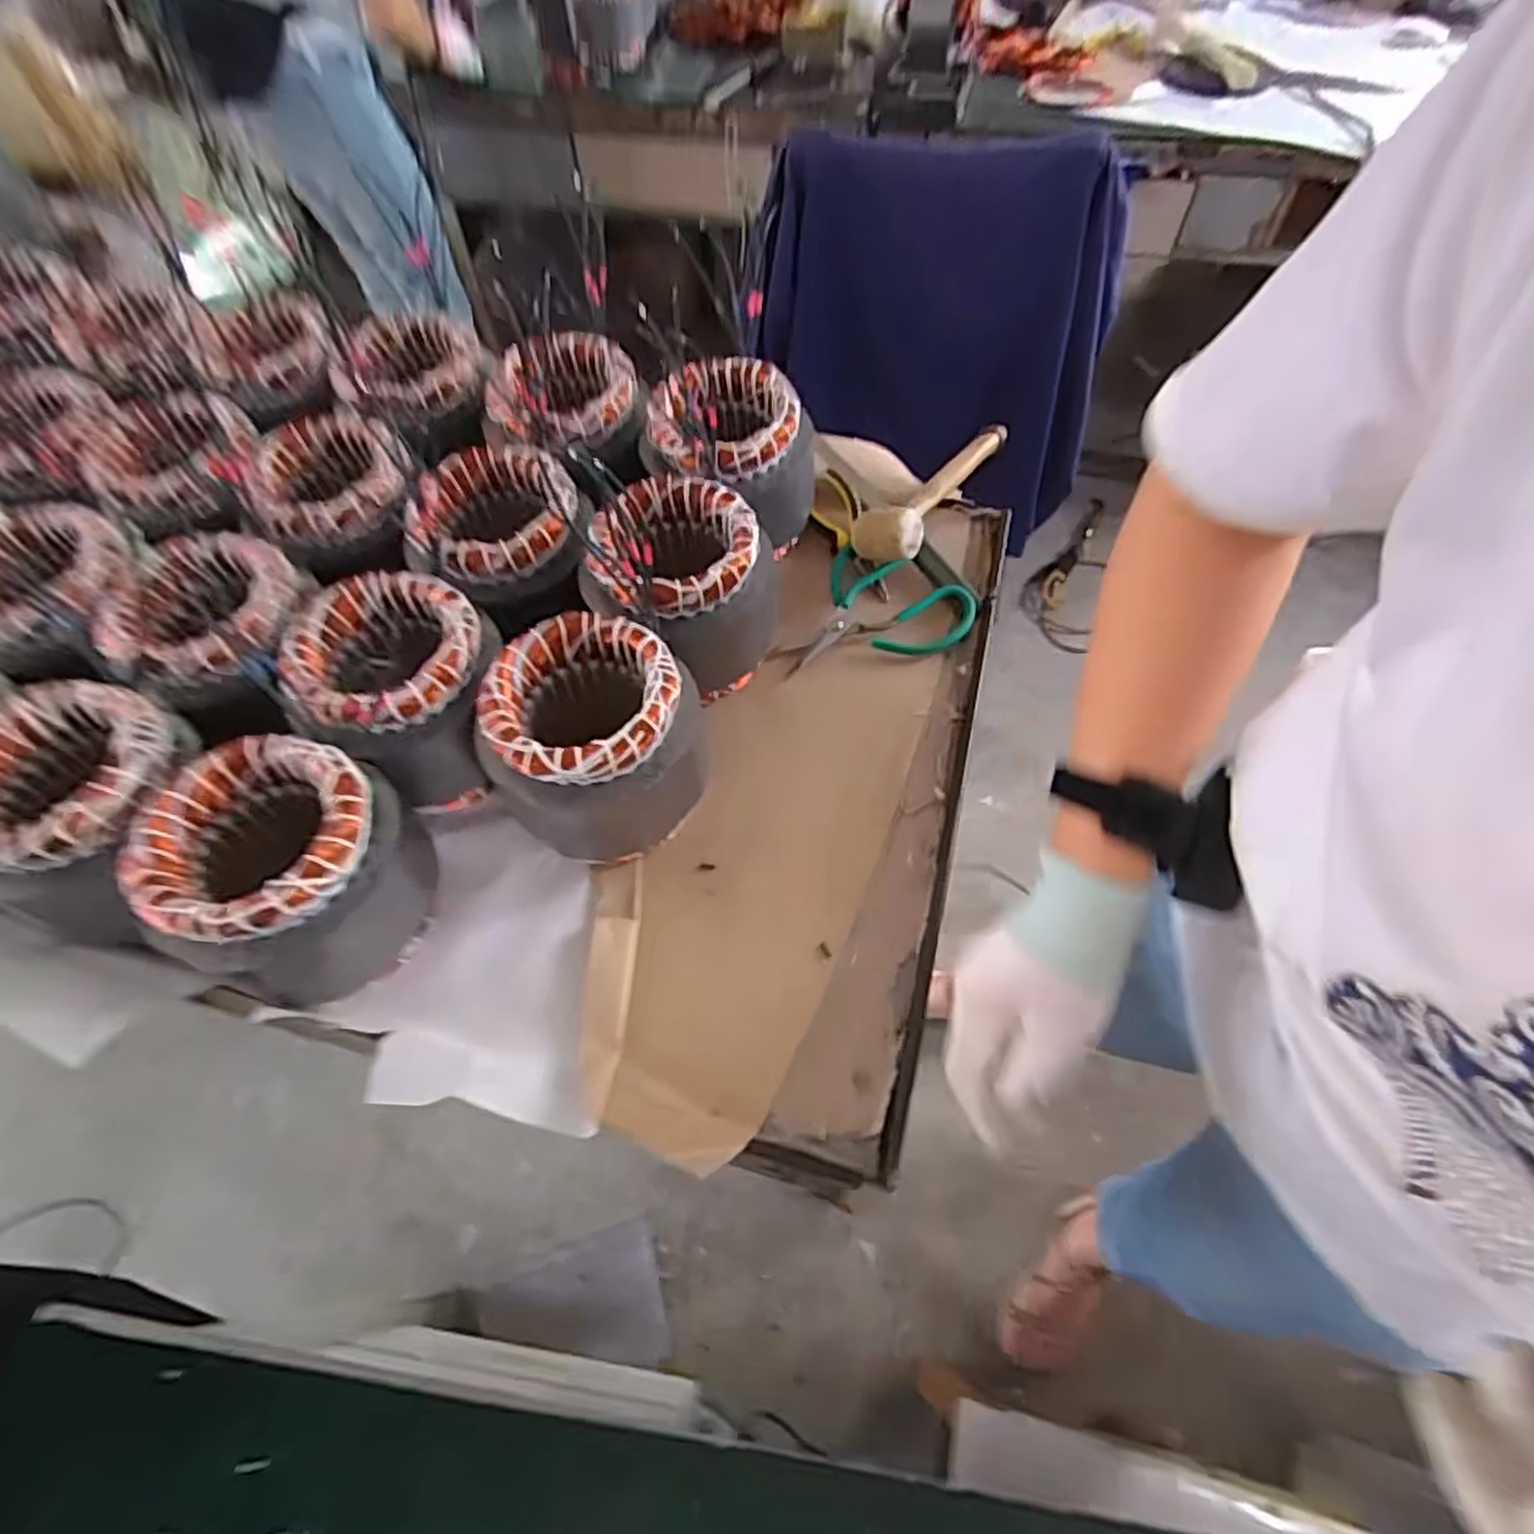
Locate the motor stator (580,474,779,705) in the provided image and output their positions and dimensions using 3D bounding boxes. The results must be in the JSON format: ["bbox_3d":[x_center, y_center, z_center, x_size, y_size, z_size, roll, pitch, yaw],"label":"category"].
[{"bbox_3d":[-0.064,-0.152,0.613,0.134,0.152,0.131,-1,60,1],"label":"motor stator"}]

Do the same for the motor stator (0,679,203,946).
[{"bbox_3d":[-0.457,0.027,0.511,0.119,0.099,0.146,1,60,2],"label":"motor stator"}]

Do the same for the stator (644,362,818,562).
[{"bbox_3d":[-0.029,-0.285,0.681,0.129,0.126,0.128,-1,60,1],"label":"stator"}]

